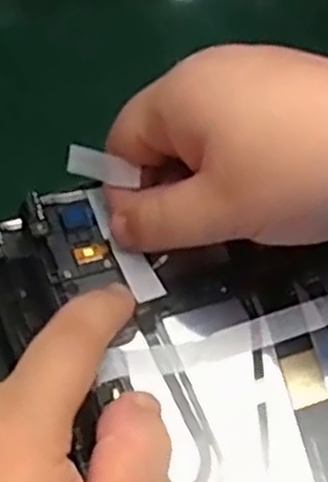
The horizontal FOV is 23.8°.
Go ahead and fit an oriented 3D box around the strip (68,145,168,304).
[{"bbox_3d":[-0.015,-0.009,0.269,0.014,0.020,0.066,-19,67,-21],"label":"strip"}]

